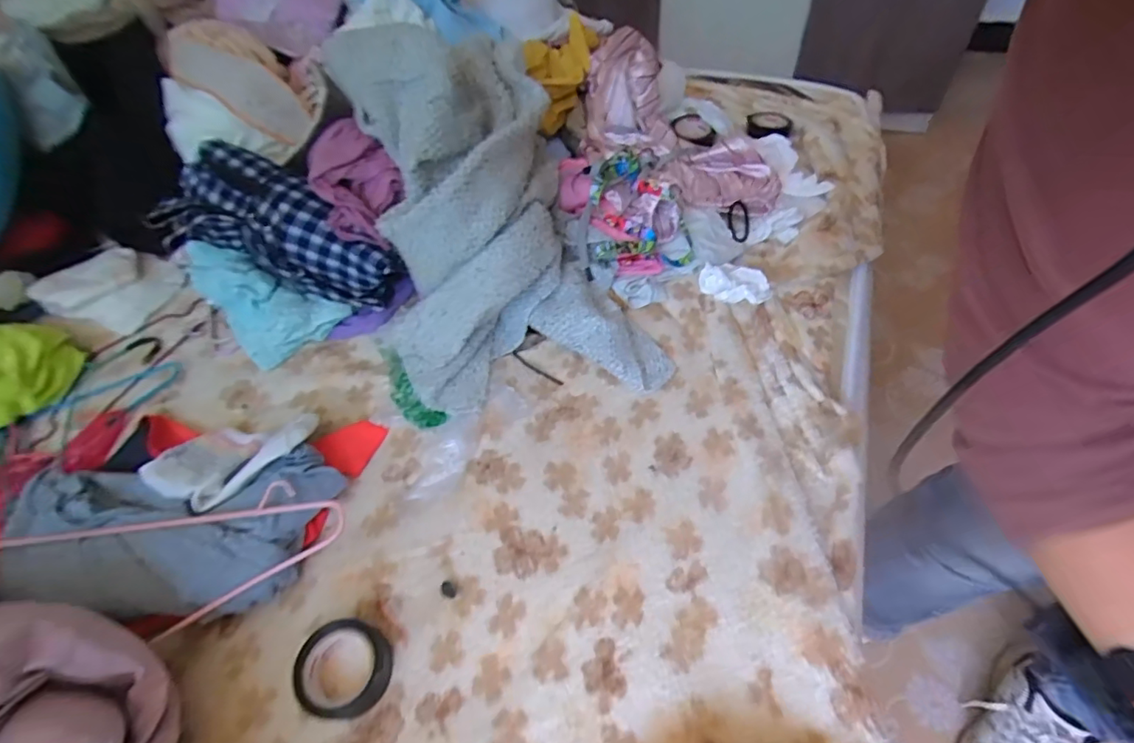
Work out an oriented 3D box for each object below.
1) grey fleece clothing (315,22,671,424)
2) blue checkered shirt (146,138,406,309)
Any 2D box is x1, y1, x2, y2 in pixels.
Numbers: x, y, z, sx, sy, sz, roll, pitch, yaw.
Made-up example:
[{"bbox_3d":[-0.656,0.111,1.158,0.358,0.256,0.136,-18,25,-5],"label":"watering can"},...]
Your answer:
[{"bbox_3d":[-0.088,-0.188,0.622,0.262,0.245,0.412,-15,53,-9],"label":"grey fleece clothing"},{"bbox_3d":[-0.313,-0.154,0.639,0.264,0.094,0.116,28,56,-1],"label":"blue checkered shirt"}]

